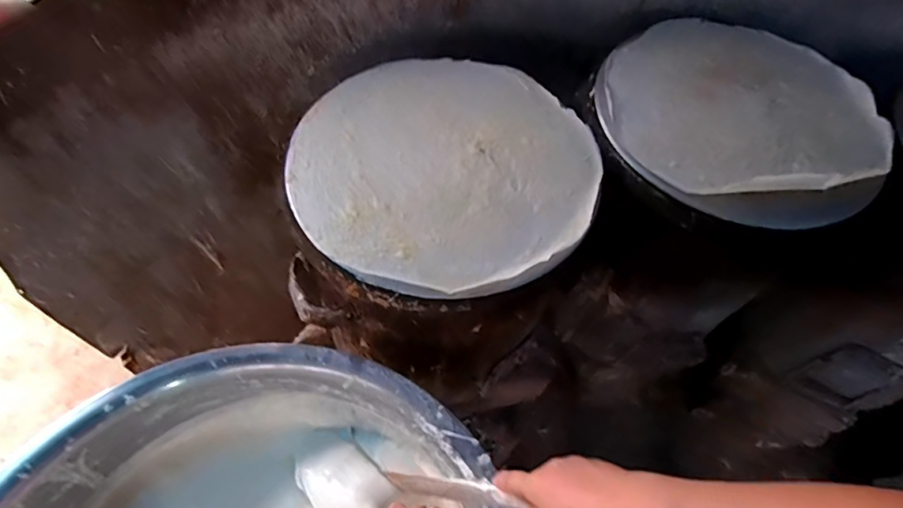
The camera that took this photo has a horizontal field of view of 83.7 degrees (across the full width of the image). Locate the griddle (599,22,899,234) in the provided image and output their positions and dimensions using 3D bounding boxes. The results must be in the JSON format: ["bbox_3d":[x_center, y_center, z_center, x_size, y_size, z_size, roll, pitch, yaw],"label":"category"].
[{"bbox_3d":[0.384,-0.197,0.667,0.353,0.028,0.358,2,59,-4],"label":"griddle"}]

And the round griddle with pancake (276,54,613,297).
[{"bbox_3d":[-0.007,-0.117,0.616,0.358,0.027,0.366,2,59,-4],"label":"round griddle with pancake"}]

